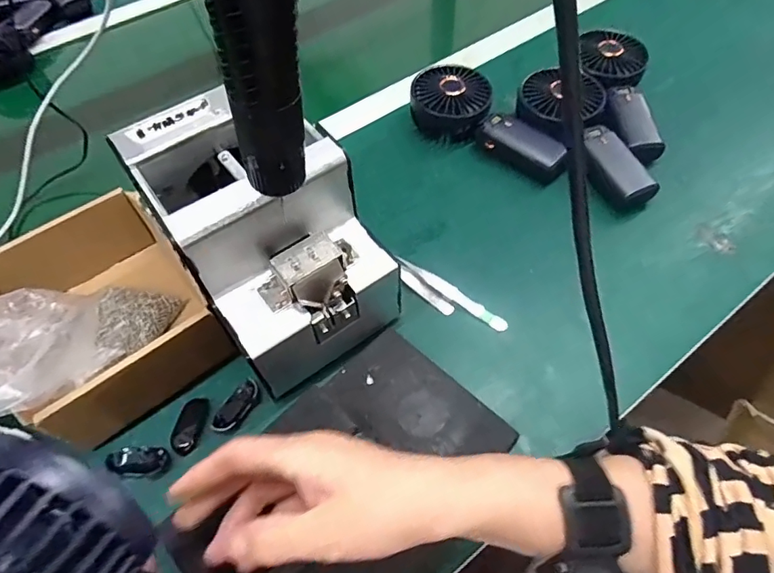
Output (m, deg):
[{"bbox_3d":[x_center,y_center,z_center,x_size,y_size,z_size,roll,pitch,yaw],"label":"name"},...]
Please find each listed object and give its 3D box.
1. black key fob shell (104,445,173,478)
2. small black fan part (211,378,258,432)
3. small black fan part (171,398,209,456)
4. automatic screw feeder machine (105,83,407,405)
[{"bbox_3d":[-0.178,0.126,0.356,0.040,0.011,0.022,-3,56,0],"label":"black key fob shell"},{"bbox_3d":[-0.115,0.090,0.376,0.021,0.004,0.044,25,60,18],"label":"small black fan part"},{"bbox_3d":[-0.148,0.104,0.372,0.020,0.007,0.043,4,56,5],"label":"small black fan part"},{"bbox_3d":[-0.089,-0.038,0.379,0.126,0.150,0.168,-32,61,-18],"label":"automatic screw feeder machine"}]

